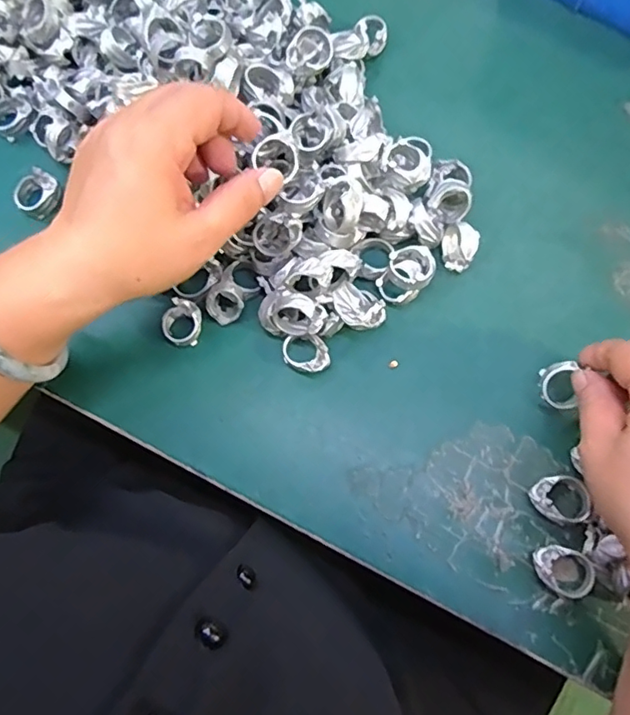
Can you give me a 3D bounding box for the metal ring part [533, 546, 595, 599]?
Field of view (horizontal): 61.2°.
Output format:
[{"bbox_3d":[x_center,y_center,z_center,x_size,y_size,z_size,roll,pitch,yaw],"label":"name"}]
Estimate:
[{"bbox_3d":[0.130,0.113,0.282,0.030,0.015,0.023,23,77,8],"label":"metal ring part"}]

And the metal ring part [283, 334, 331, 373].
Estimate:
[{"bbox_3d":[-0.006,-0.003,0.317,0.027,0.016,0.023,-7,74,0],"label":"metal ring part"}]

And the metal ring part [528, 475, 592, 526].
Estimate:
[{"bbox_3d":[0.133,0.078,0.291,0.027,0.015,0.025,-7,74,0],"label":"metal ring part"}]

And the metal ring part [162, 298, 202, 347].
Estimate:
[{"bbox_3d":[-0.081,-0.022,0.324,0.022,0.016,0.027,18,76,7],"label":"metal ring part"}]

